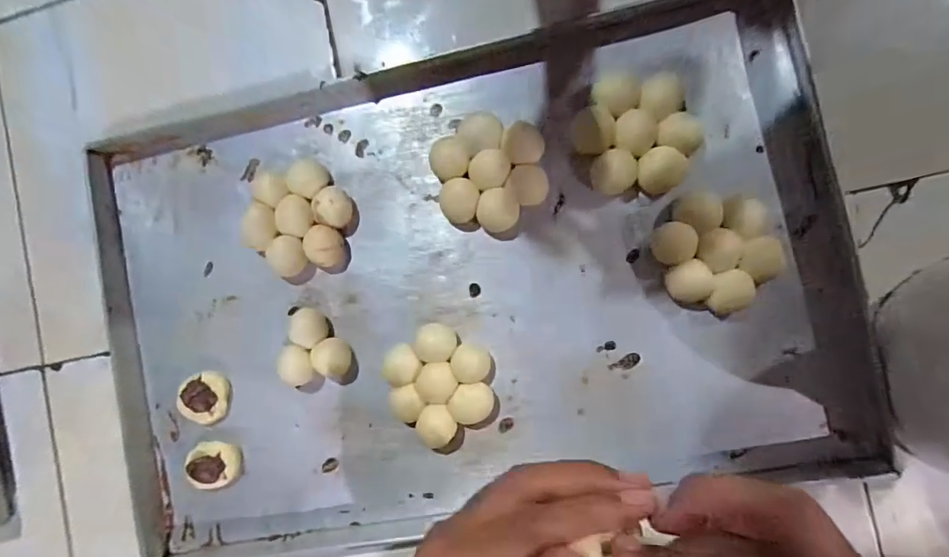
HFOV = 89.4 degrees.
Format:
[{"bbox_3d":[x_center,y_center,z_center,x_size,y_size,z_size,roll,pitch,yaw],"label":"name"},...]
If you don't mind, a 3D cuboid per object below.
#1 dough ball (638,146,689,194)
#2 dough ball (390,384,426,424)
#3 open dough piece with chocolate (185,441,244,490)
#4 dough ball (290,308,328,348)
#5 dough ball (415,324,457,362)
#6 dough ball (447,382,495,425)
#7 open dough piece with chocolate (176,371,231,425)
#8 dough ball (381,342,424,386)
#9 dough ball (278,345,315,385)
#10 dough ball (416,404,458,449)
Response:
[{"bbox_3d":[0.168,-0.097,0.436,0.039,0.030,0.038,0,89,8],"label":"dough ball"},{"bbox_3d":[-0.062,0.118,0.462,0.032,0.023,0.036,-31,85,6],"label":"dough ball"},{"bbox_3d":[-0.266,0.190,0.489,0.052,0.018,0.046,-8,88,8],"label":"open dough piece with chocolate"},{"bbox_3d":[-0.166,0.049,0.482,0.036,0.020,0.036,0,89,8],"label":"dough ball"},{"bbox_3d":[-0.035,0.061,0.460,0.035,0.024,0.035,0,89,8],"label":"dough ball"},{"bbox_3d":[-0.002,0.117,0.455,0.038,0.022,0.039,0,89,8],"label":"dough ball"},{"bbox_3d":[-0.275,0.122,0.490,0.047,0.022,0.050,0,89,8],"label":"open dough piece with chocolate"},{"bbox_3d":[-0.067,0.083,0.465,0.035,0.027,0.039,25,92,8],"label":"dough ball"},{"bbox_3d":[-0.176,0.086,0.479,0.031,0.023,0.040,0,89,8],"label":"dough ball"},{"bbox_3d":[-0.035,0.138,0.457,0.038,0.024,0.040,0,89,8],"label":"dough ball"}]

